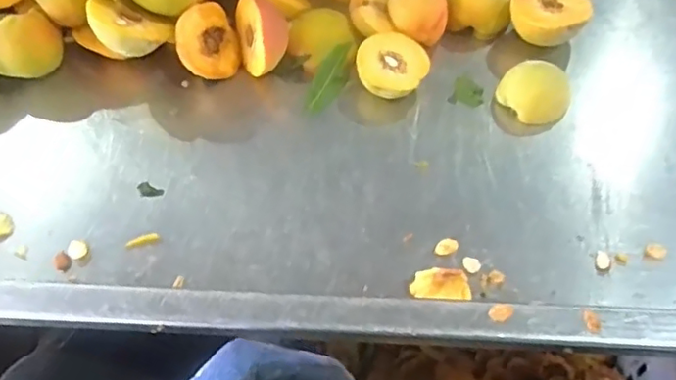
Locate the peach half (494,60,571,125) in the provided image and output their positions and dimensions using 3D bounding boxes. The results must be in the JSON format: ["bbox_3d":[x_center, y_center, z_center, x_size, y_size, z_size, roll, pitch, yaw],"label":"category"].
[{"bbox_3d":[0.152,-0.075,0.461,0.043,0.032,0.050,-38,63,-19],"label":"peach half"}]

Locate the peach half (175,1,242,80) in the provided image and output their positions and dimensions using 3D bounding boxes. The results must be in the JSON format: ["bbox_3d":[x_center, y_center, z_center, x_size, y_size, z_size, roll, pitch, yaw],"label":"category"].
[{"bbox_3d":[-0.110,-0.122,0.498,0.053,0.060,0.020,-27,19,-37],"label":"peach half"}]

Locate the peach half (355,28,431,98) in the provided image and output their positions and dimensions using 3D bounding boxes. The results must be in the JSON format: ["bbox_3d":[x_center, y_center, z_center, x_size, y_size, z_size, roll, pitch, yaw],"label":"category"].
[{"bbox_3d":[0.043,-0.097,0.481,0.053,0.032,0.049,-2,57,2],"label":"peach half"}]

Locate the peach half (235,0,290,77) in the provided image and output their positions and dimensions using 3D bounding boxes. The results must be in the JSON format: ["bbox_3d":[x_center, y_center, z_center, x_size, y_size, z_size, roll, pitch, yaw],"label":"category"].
[{"bbox_3d":[-0.062,-0.127,0.490,0.041,0.060,0.058,-16,57,-7],"label":"peach half"}]

